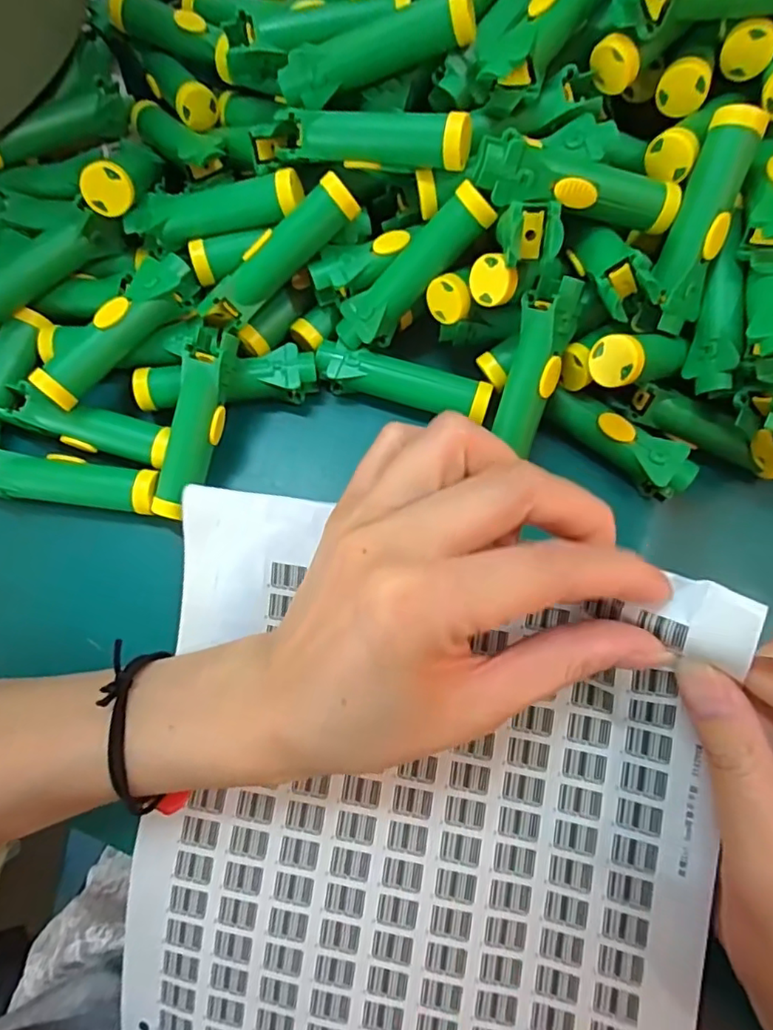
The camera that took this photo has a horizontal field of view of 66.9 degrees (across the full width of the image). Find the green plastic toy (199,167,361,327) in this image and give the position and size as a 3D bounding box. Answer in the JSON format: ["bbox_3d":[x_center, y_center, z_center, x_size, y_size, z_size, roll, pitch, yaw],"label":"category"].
[{"bbox_3d":[-0.046,-0.110,0.251,0.077,0.016,0.016,-40,78,10],"label":"green plastic toy"}]

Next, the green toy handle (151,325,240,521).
[{"bbox_3d":[-0.081,-0.038,0.251,0.019,0.014,0.081,19,97,5],"label":"green toy handle"}]

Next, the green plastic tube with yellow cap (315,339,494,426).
[{"bbox_3d":[0.007,-0.061,0.268,0.079,0.016,0.022,14,75,4],"label":"green plastic tube with yellow cap"}]

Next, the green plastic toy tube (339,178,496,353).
[{"bbox_3d":[0.011,-0.104,0.252,0.080,0.015,0.021,-41,76,25],"label":"green plastic toy tube"}]

